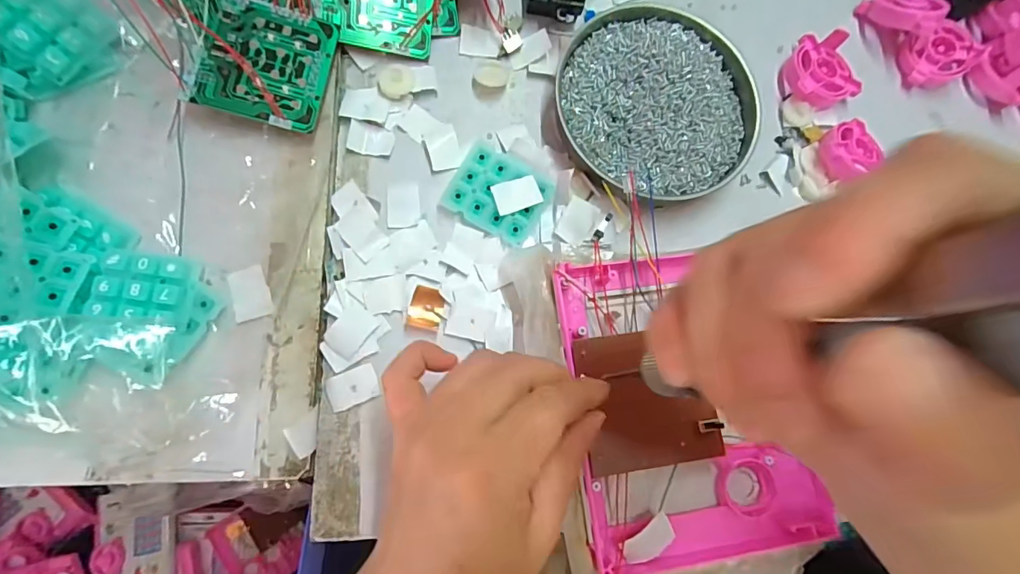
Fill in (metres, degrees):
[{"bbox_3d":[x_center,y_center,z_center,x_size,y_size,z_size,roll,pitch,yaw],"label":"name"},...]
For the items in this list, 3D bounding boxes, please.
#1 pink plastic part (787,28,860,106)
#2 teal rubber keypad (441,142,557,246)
[{"bbox_3d":[0.221,-0.155,0.341,0.049,0.014,0.053,1,85,-6],"label":"pink plastic part"},{"bbox_3d":[-0.006,-0.060,0.302,0.059,0.007,0.051,29,79,-1],"label":"teal rubber keypad"}]

